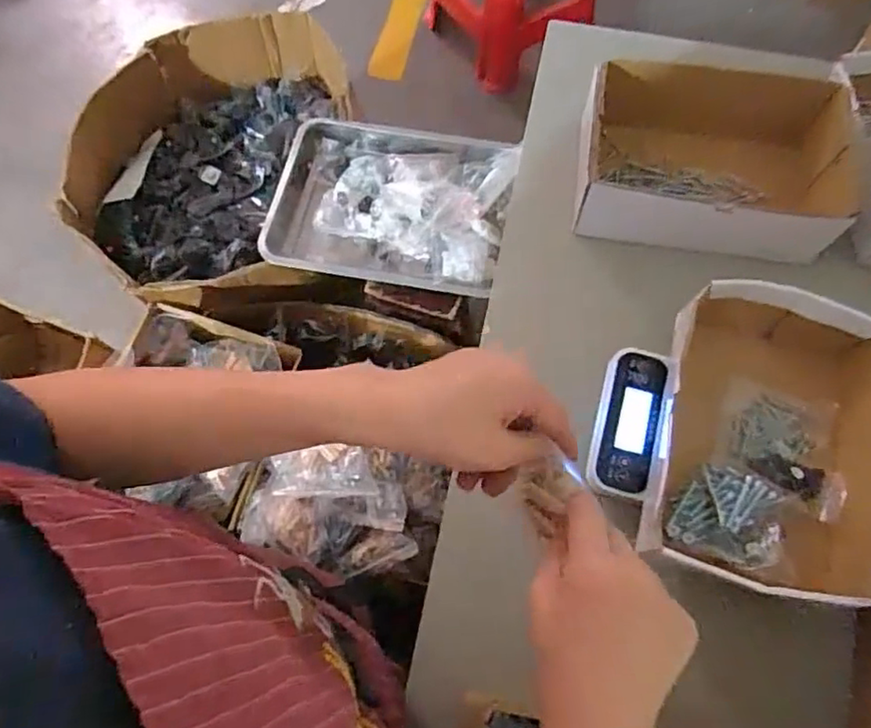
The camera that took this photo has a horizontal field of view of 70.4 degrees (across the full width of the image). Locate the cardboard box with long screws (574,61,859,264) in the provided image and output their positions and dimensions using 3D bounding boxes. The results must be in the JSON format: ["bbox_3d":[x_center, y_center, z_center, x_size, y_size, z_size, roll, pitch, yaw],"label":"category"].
[{"bbox_3d":[0.287,-0.205,0.646,0.262,0.092,0.187,9,69,4],"label":"cardboard box with long screws"}]

